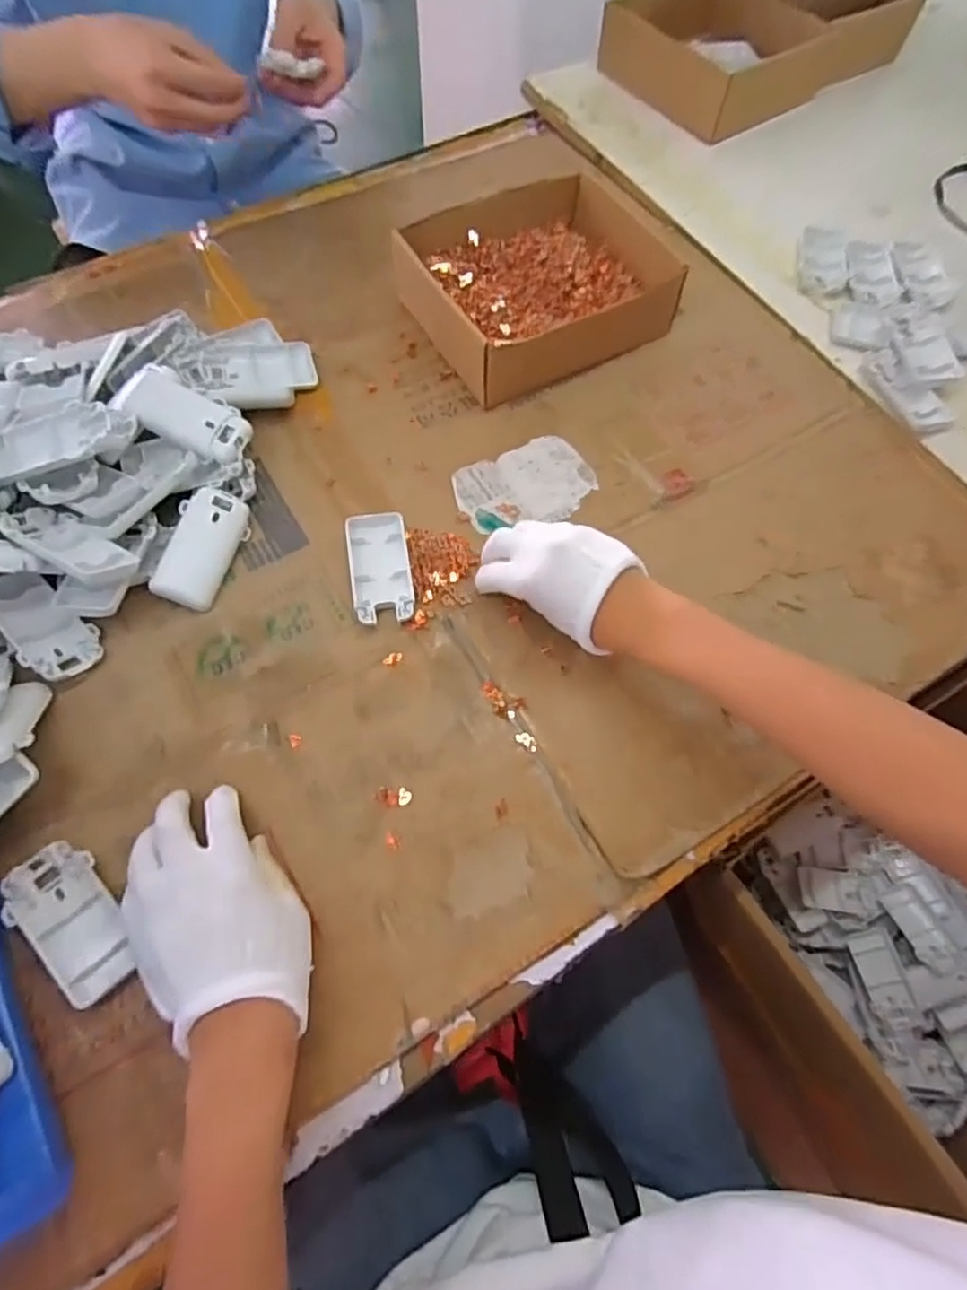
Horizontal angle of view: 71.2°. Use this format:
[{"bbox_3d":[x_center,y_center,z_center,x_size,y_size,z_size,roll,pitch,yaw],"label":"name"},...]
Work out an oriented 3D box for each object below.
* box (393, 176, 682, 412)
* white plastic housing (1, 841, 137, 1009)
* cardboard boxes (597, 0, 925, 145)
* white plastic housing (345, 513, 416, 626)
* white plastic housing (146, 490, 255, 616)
[{"bbox_3d":[0.046,-0.344,0.643,0.225,0.054,0.197,-26,70,-13],"label":"box"},{"bbox_3d":[-0.249,0.167,0.409,0.048,0.021,0.095,-35,73,-16],"label":"white plastic housing"},{"bbox_3d":[0.337,-0.773,0.837,0.362,0.072,0.245,-35,72,-16],"label":"cardboard boxes"},{"bbox_3d":[-0.080,-0.060,0.527,0.046,0.014,0.092,-8,67,-6],"label":"white plastic housing"},{"bbox_3d":[-0.216,-0.075,0.520,0.048,0.015,0.094,23,74,-19],"label":"white plastic housing"}]

